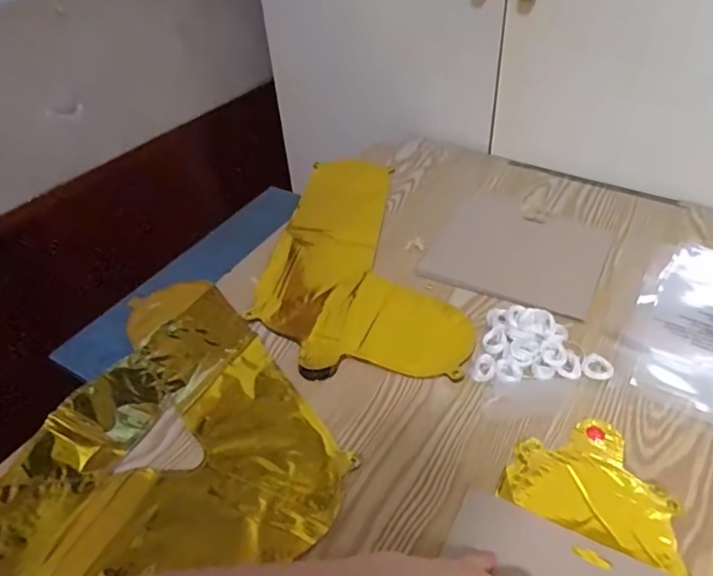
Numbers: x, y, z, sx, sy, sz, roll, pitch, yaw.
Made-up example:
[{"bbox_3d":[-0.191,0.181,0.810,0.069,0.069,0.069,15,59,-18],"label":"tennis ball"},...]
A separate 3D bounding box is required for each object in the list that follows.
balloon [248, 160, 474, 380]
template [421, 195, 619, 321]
[{"bbox_3d":[0.008,-0.044,0.628,0.223,0.037,0.343,0,41,5],"label":"balloon"},{"bbox_3d":[0.198,-0.044,0.639,0.181,0.006,0.182,21,49,23],"label":"template"}]

